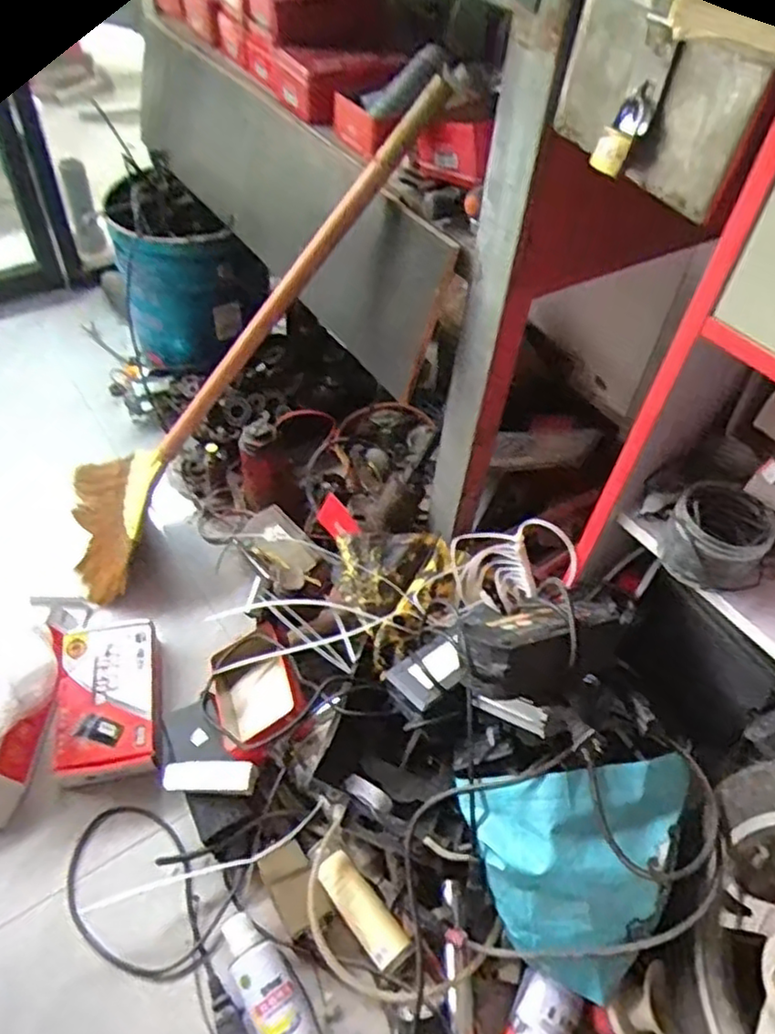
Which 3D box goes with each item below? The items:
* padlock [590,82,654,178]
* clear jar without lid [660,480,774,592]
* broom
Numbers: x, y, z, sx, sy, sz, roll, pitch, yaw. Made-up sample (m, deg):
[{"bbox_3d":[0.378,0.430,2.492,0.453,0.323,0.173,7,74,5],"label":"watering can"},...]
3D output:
[{"bbox_3d":[0.170,-0.279,0.496,0.013,0.058,0.029,-2,43,-43],"label":"padlock"},{"bbox_3d":[0.297,0.021,0.620,0.086,0.062,0.084,32,54,21],"label":"clear jar without lid"},{"bbox_3d":[-0.216,-0.186,0.882,0.068,0.825,0.177,20,36,-42],"label":"broom"}]

